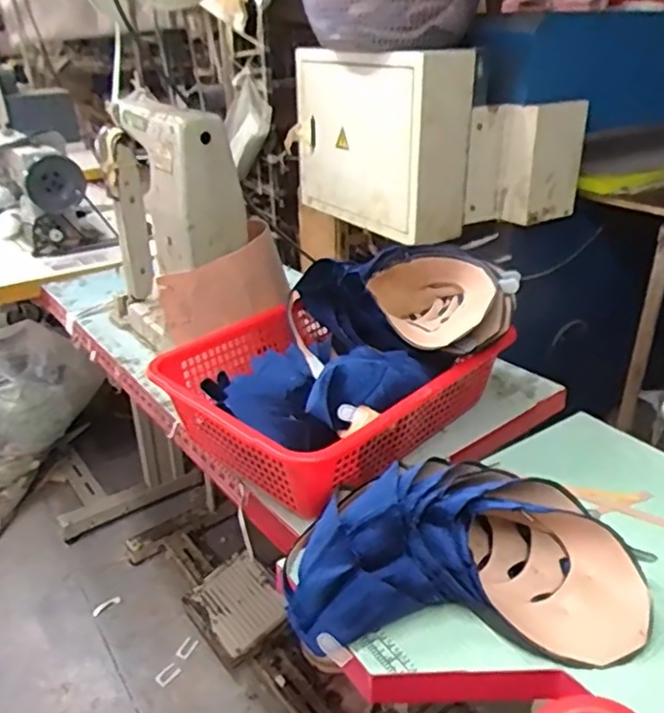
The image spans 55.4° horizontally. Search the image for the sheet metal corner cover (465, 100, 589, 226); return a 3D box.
[{"bbox_3d":[0.414,-0.410,1.349,0.237,0.234,0.082,-15,31,-24],"label":"sheet metal corner cover"}]

